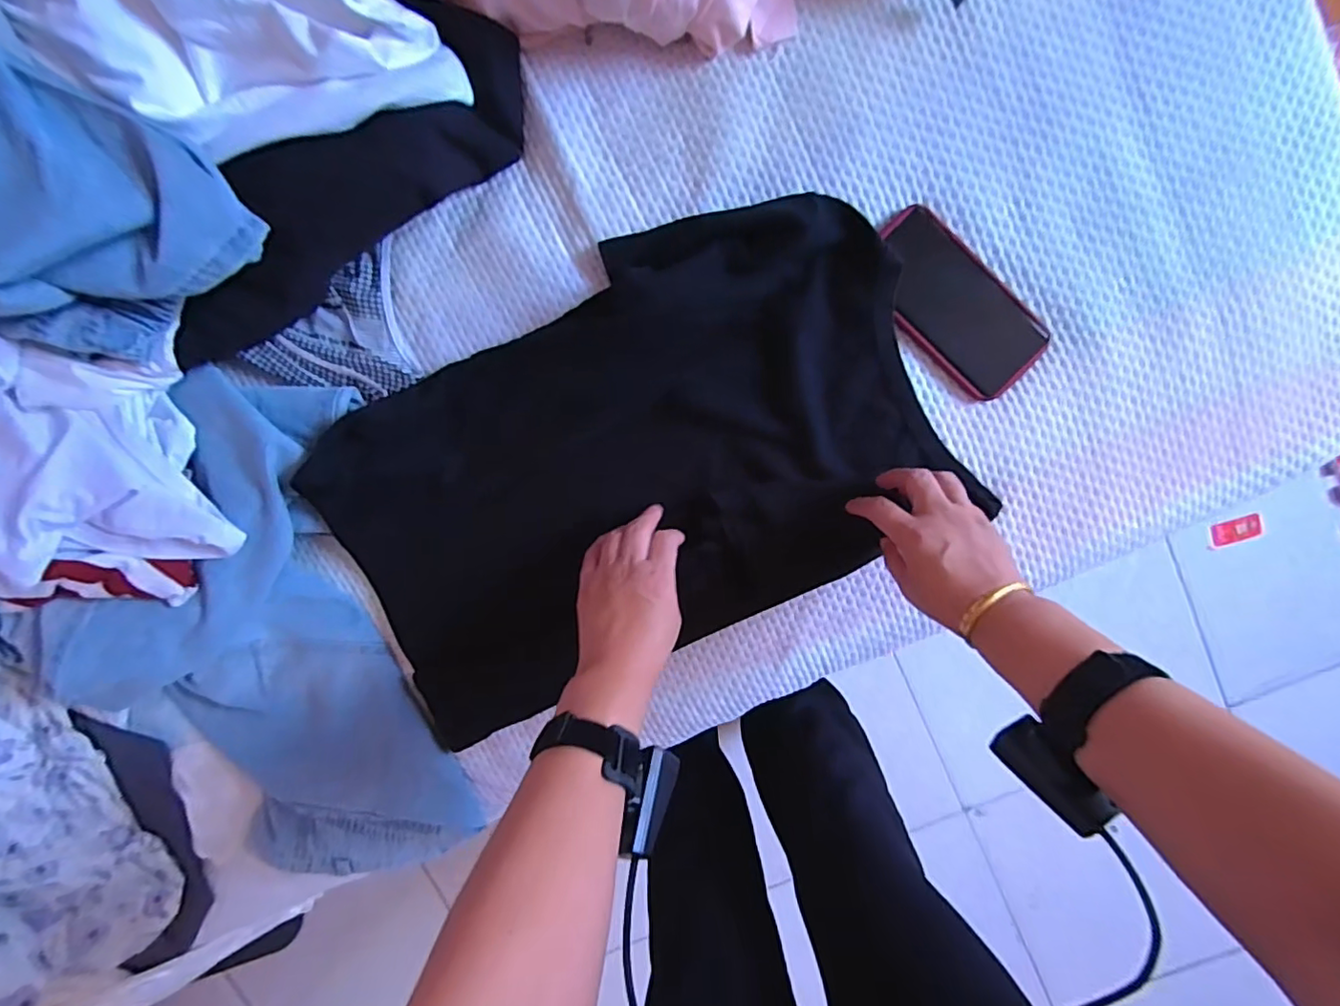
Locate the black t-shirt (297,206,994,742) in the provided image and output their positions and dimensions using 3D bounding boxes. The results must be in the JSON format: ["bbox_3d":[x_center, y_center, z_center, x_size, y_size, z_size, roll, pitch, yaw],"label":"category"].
[{"bbox_3d":[-0.039,-0.023,0.529,0.544,0.055,0.324,-27,98,6],"label":"black t-shirt"}]

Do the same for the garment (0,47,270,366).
[{"bbox_3d":[-0.427,-0.187,0.380,0.238,0.108,0.185,24,99,-2],"label":"garment"}]

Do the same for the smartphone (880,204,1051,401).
[{"bbox_3d":[0.240,-0.169,0.488,0.164,0.015,0.084,43,98,-5],"label":"smartphone"}]

